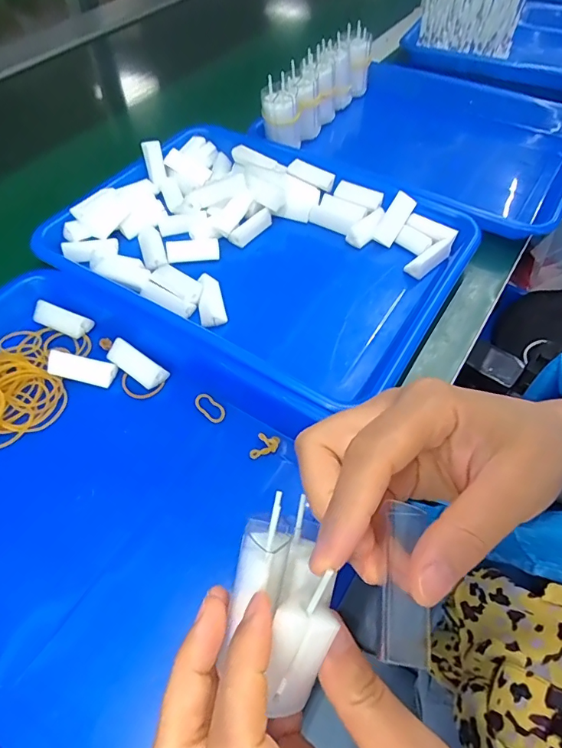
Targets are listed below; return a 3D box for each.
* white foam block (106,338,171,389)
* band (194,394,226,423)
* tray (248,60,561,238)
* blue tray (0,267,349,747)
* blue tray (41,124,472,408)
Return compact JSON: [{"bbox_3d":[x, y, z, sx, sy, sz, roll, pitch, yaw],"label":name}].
[{"bbox_3d":[-0.106,-0.007,0.334,0.048,0.016,0.018,30,60,20],"label":"white foam block"},{"bbox_3d":[-0.050,0.023,0.320,0.026,0.004,0.013,38,63,24],"label":"band"},{"bbox_3d":[0.159,-0.255,0.514,0.309,0.053,0.261,26,59,18],"label":"tray"},{"bbox_3d":[-0.133,0.068,0.278,0.322,0.032,0.244,27,59,18],"label":"blue tray"},{"bbox_3d":[-0.021,-0.119,0.408,0.332,0.037,0.252,28,59,19],"label":"blue tray"}]

